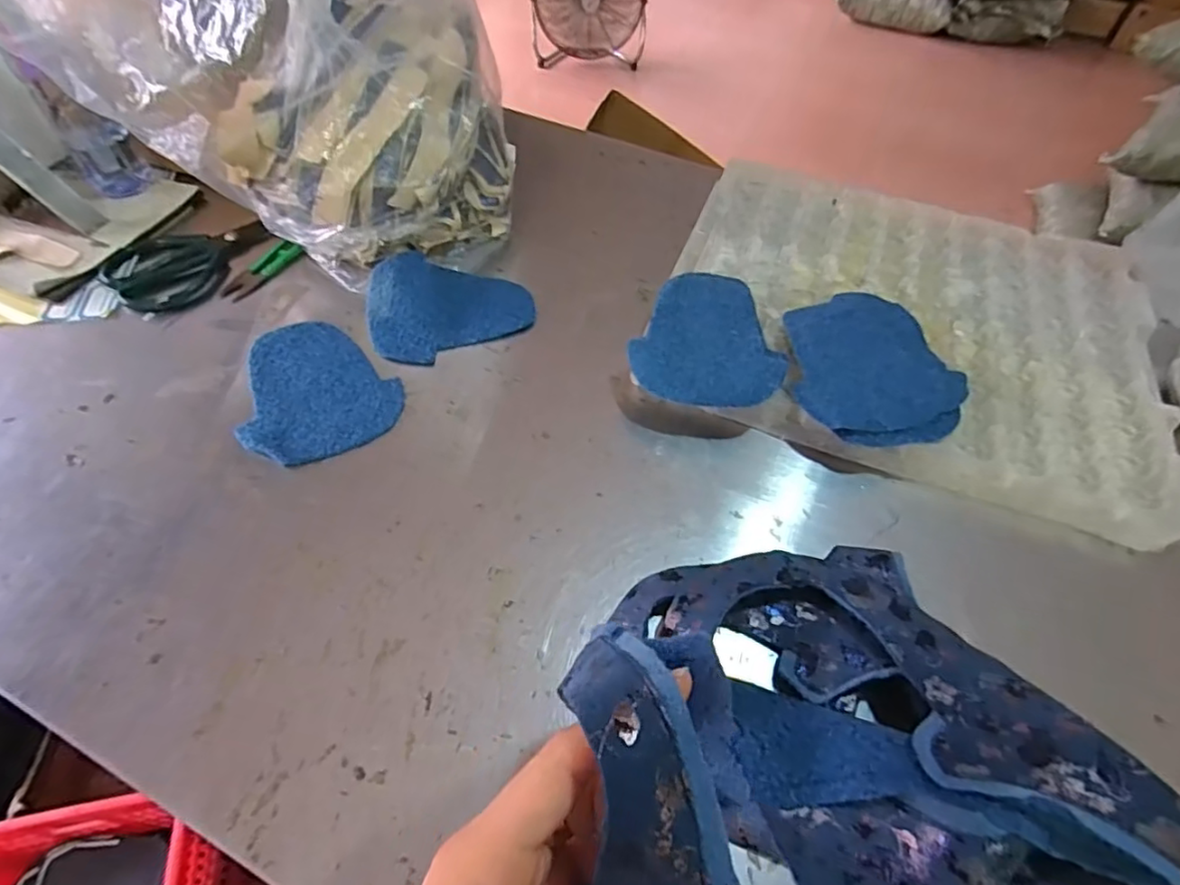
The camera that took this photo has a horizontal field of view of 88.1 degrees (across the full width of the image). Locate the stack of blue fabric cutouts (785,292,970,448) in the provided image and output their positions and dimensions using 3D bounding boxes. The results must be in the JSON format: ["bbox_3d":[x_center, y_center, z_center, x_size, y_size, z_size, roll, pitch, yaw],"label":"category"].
[{"bbox_3d":[0.247,-0.074,0.529,0.139,0.018,0.181,8,53,2],"label":"stack of blue fabric cutouts"}]

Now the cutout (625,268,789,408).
[{"bbox_3d":[0.097,-0.095,0.532,0.122,0.008,0.155,1,53,-3],"label":"cutout"}]

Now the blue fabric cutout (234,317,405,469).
[{"bbox_3d":[-0.232,-0.053,0.525,0.121,0.004,0.158,-15,56,-14],"label":"blue fabric cutout"}]

